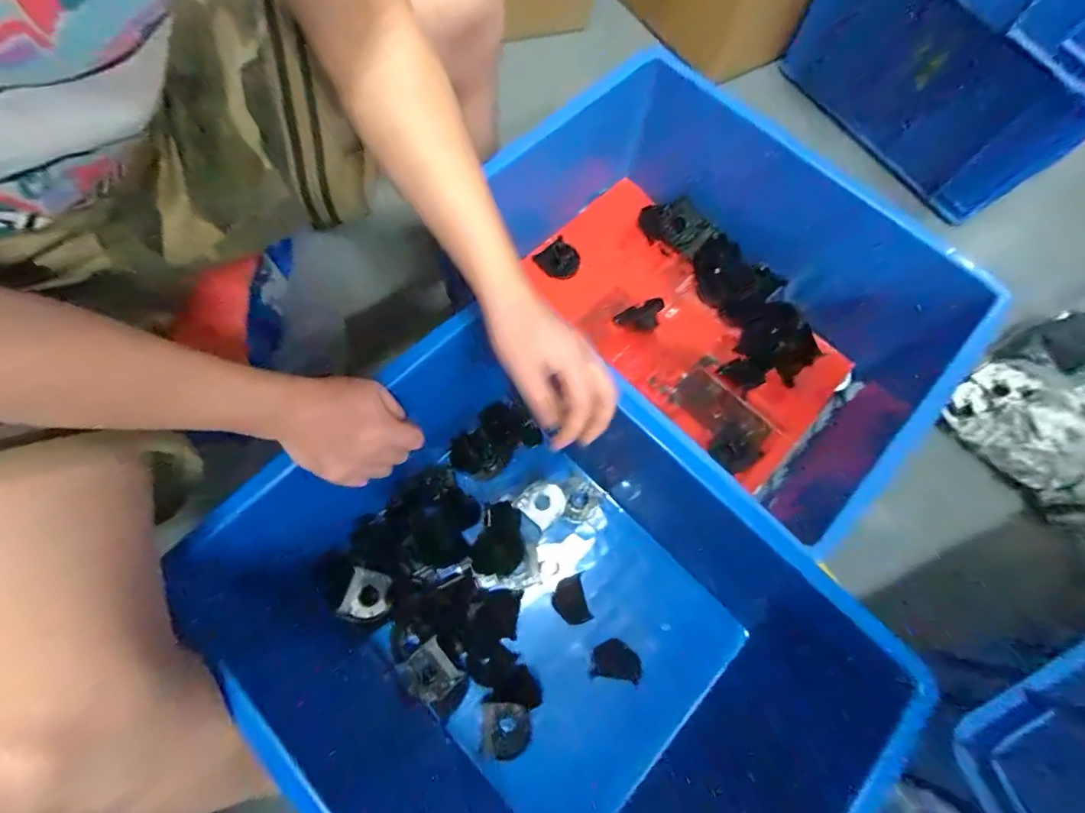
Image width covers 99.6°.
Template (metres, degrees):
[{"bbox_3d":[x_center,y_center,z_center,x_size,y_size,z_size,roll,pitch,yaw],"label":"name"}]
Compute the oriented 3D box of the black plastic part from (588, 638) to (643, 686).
[{"bbox_3d":[0.101,0.347,0.626,0.065,0.009,0.048,9,71,1],"label":"black plastic part"}]

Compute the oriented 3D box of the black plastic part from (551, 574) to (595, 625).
[{"bbox_3d":[0.039,0.274,0.643,0.046,0.006,0.061,-21,73,-9],"label":"black plastic part"}]

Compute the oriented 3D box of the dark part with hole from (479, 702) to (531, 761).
[{"bbox_3d":[-0.046,0.409,0.580,0.062,0.012,0.060,0,71,-2],"label":"dark part with hole"}]

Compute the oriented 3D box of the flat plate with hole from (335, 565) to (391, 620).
[{"bbox_3d":[-0.230,0.248,0.602,0.057,0.004,0.063,23,49,-15],"label":"flat plate with hole"}]

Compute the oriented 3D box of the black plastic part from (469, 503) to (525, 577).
[{"bbox_3d":[-0.063,0.190,0.657,0.072,0.012,0.098,4,71,0],"label":"black plastic part"}]

